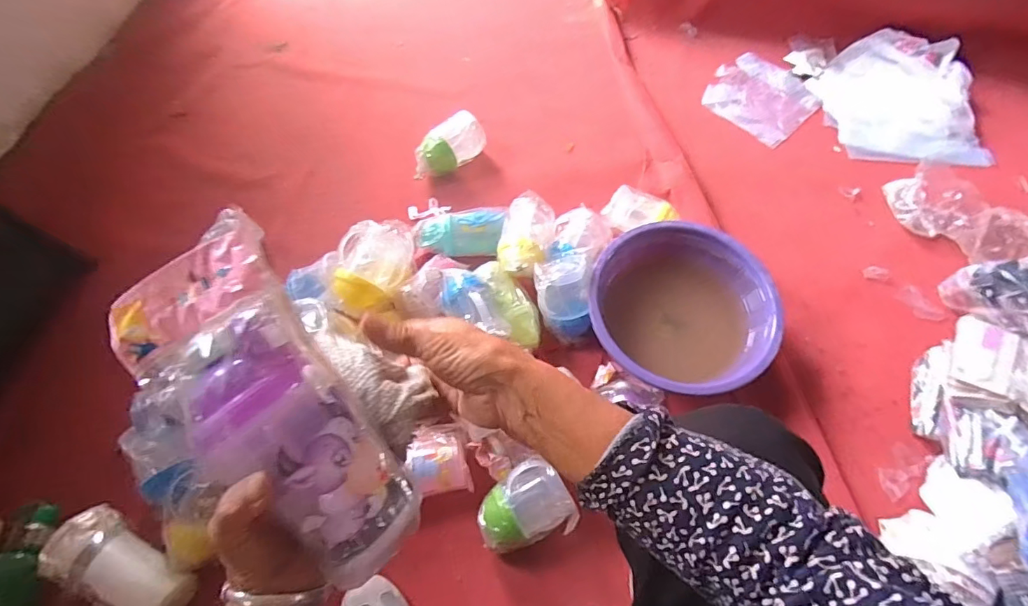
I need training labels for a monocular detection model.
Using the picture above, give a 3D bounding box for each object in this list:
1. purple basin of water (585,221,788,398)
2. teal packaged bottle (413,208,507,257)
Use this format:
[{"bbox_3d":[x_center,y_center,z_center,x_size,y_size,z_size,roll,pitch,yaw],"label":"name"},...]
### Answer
[{"bbox_3d":[0.268,0.018,0.807,0.282,0.114,0.276,-1,65,2],"label":"purple basin of water"},{"bbox_3d":[-0.097,-0.124,0.901,0.164,0.072,0.086,-3,65,1],"label":"teal packaged bottle"}]

